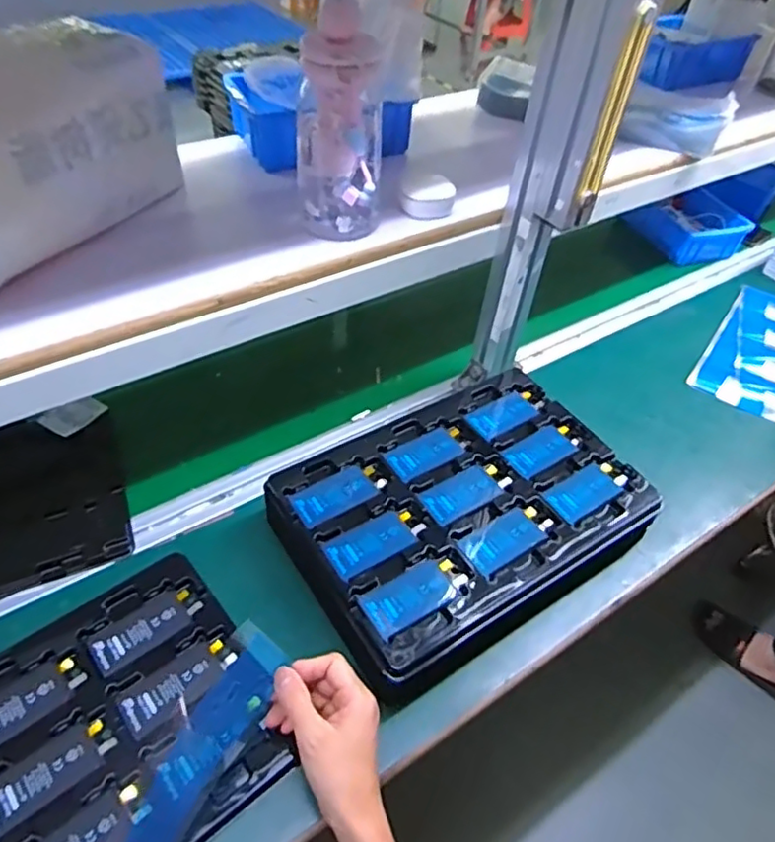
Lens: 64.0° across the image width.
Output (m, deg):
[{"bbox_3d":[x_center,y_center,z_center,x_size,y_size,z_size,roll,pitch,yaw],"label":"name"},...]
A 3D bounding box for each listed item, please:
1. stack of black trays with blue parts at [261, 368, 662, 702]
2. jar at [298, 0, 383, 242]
[{"bbox_3d":[0.075,0.091,0.636,0.339,0.058,0.236,-23,53,-24],"label":"stack of black trays with blue parts"},{"bbox_3d":[-0.041,-0.260,0.553,0.075,0.186,0.079,2,47,-3],"label":"jar"}]

